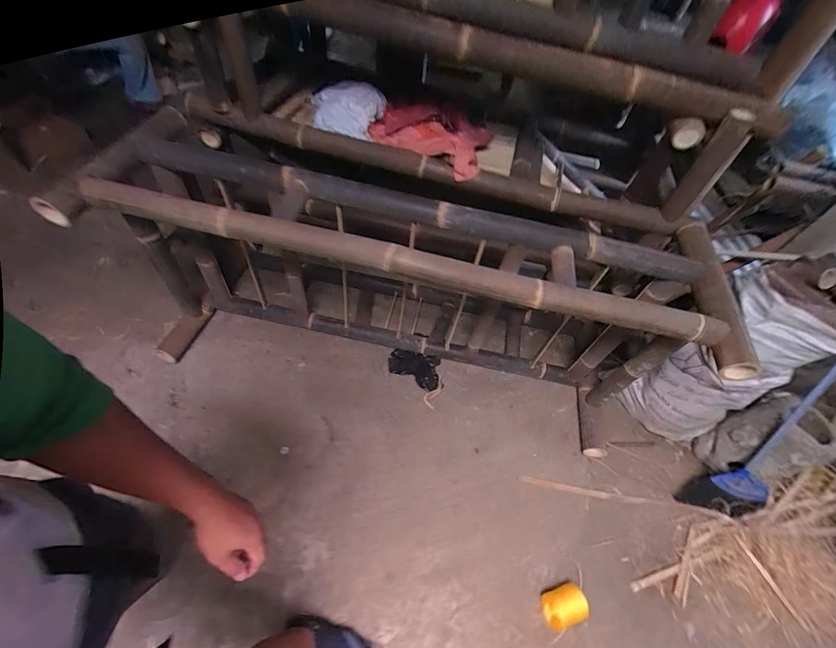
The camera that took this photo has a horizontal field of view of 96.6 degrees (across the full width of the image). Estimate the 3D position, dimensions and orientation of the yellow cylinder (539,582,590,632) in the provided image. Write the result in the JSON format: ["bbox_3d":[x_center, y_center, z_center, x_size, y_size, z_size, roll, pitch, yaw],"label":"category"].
[{"bbox_3d":[0.436,0.845,1.114,0.135,0.071,0.089,-10,54,-16],"label":"yellow cylinder"}]

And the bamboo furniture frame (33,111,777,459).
[{"bbox_3d":[-0.021,-0.127,1.345,1.734,0.853,0.672,11,51,1],"label":"bamboo furniture frame"}]

